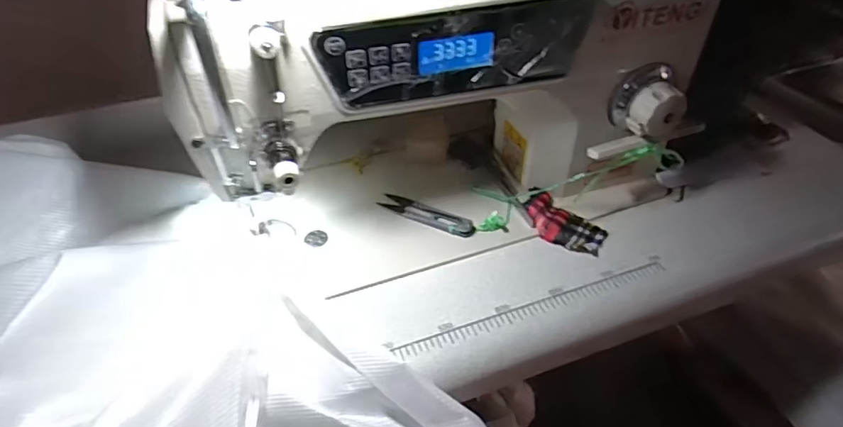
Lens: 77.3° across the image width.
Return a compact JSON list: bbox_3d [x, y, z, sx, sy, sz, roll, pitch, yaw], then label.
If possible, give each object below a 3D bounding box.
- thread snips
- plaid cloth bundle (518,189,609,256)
[{"bbox_3d":[0.006,0.001,0.506,0.097,0.011,0.024,21,47,22],"label":"thread snips"},{"bbox_3d":[0.128,0.005,0.488,0.086,0.020,0.046,32,52,31],"label":"plaid cloth bundle"}]

